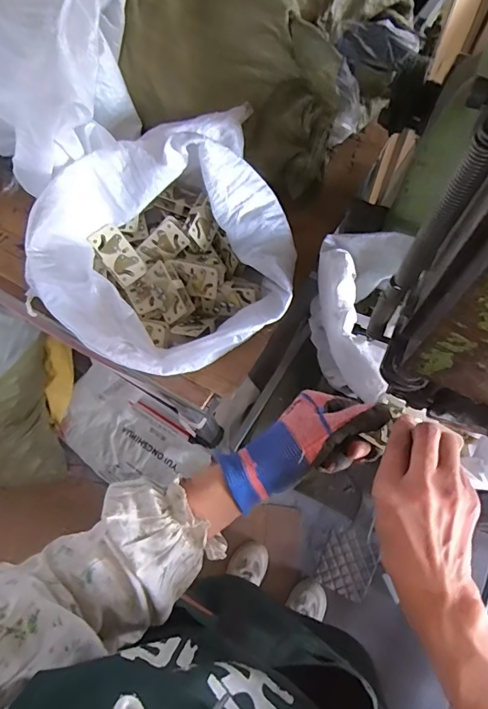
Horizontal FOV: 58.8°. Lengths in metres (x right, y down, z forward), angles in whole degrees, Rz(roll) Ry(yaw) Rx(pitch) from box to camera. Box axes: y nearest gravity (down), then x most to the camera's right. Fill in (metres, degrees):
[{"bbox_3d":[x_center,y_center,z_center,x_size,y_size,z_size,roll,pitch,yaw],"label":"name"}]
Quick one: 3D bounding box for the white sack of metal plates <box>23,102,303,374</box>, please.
[{"bbox_3d":[-0.113,-0.138,0.555,0.270,0.136,0.317,-18,68,-4],"label":"white sack of metal plates"}]

